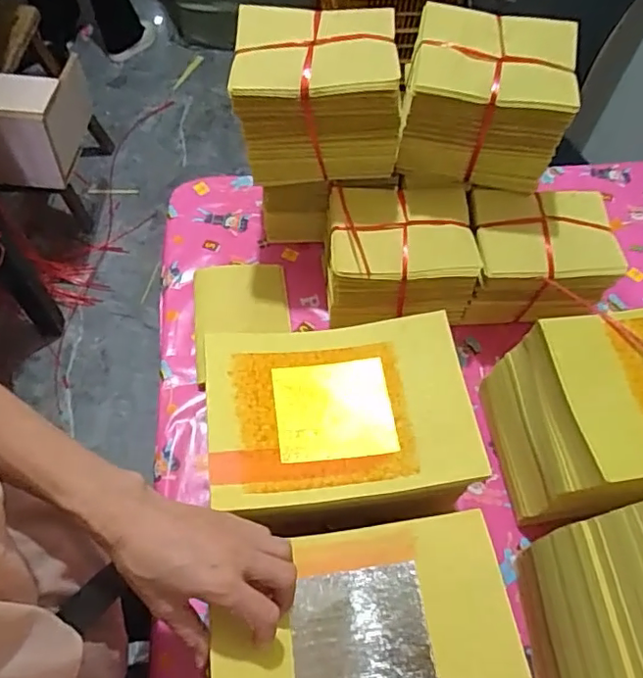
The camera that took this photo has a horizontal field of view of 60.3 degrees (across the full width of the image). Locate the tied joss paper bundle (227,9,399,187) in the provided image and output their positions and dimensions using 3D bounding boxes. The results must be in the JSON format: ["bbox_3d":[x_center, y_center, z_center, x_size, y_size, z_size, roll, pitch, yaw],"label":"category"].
[{"bbox_3d":[-0.002,-0.259,0.596,0.168,0.142,0.115,3,61,-1],"label":"tied joss paper bundle"}]

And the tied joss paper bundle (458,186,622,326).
[{"bbox_3d":[0.249,-0.091,0.668,0.155,0.121,0.131,-2,61,-4],"label":"tied joss paper bundle"}]

